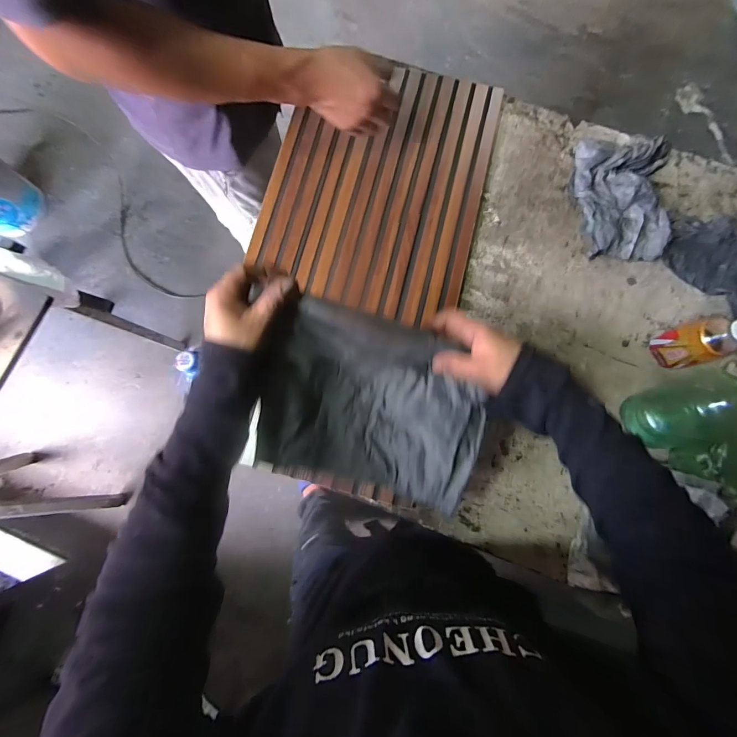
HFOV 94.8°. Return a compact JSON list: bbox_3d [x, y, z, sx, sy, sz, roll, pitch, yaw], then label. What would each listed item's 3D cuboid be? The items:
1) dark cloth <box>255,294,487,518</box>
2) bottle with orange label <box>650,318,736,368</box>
[{"bbox_3d":[0.008,0.045,0.379,0.243,0.040,0.198,14,107,-8],"label":"dark cloth"},{"bbox_3d":[0.502,-0.044,0.500,0.066,0.134,0.065,-12,80,-3],"label":"bottle with orange label"}]

